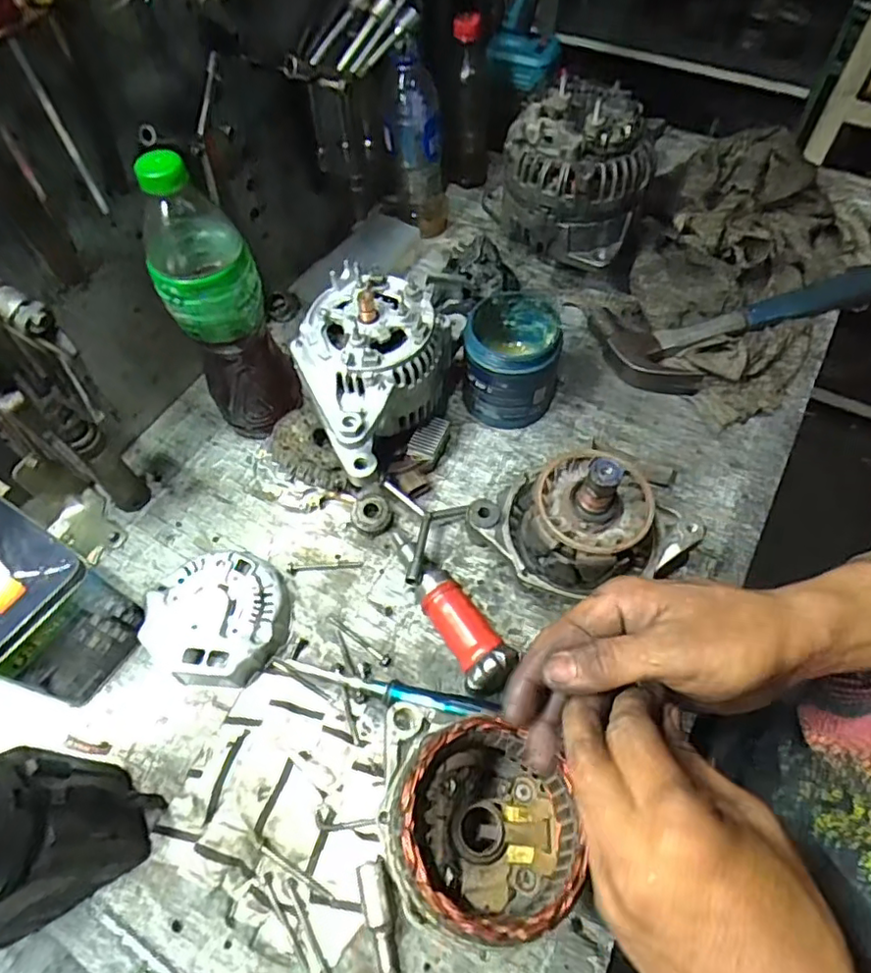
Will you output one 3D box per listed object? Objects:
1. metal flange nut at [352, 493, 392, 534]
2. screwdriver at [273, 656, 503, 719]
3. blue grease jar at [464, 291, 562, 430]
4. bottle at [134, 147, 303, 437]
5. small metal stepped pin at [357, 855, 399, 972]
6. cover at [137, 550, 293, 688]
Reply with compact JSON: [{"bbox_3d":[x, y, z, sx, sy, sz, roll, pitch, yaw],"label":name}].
[{"bbox_3d":[-0.059,0.026,0.553,0.036,0.022,0.033,-1,59,1],"label":"metal flange nut"},{"bbox_3d":[-0.033,0.161,0.473,0.193,0.017,0.016,8,60,11],"label":"screwdriver"},{"bbox_3d":[0.075,-0.123,0.590,0.086,0.101,0.093,12,60,9],"label":"blue grease jar"},{"bbox_3d":[-0.179,-0.143,0.510,0.076,0.273,0.065,-25,62,-13],"label":"bottle"},{"bbox_3d":[-0.037,0.286,0.398,0.019,0.017,0.067,-12,60,-6],"label":"small metal stepped pin"},{"bbox_3d":[-0.180,0.107,0.500,0.109,0.039,0.107,5,60,5],"label":"cover"}]

